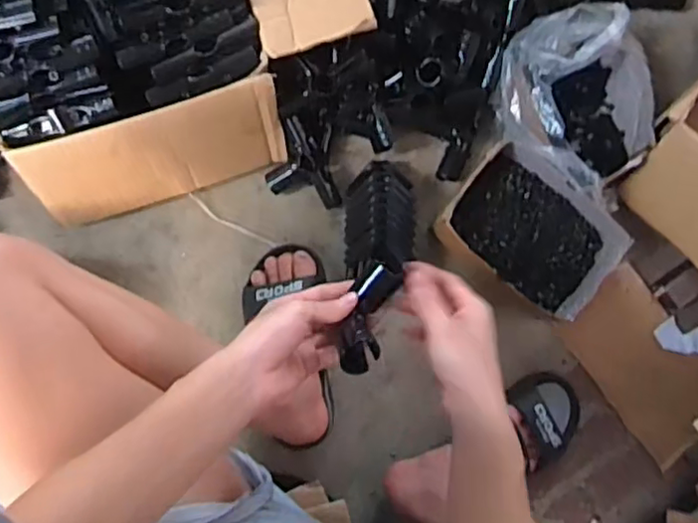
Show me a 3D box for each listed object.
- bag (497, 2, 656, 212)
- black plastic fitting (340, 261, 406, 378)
[{"bbox_3d":[0.290,-0.204,0.814,0.193,0.127,0.207,-42,90,-8],"label":"bag"},{"bbox_3d":[0.018,0.051,0.579,0.037,0.033,0.103,22,64,-4],"label":"black plastic fitting"}]

